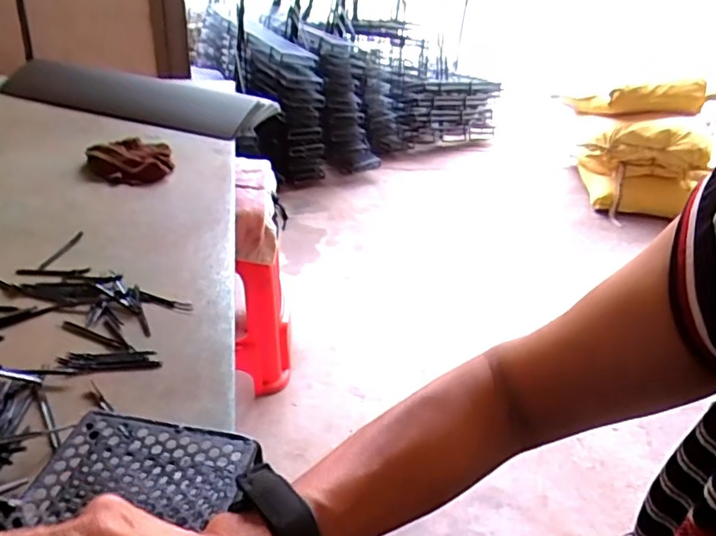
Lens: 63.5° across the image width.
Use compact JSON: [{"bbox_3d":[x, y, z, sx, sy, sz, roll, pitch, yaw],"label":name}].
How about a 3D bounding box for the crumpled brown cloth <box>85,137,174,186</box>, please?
[{"bbox_3d":[-0.400,-0.186,1.011,0.142,0.038,0.120,-10,37,-20],"label":"crumpled brown cloth"}]

